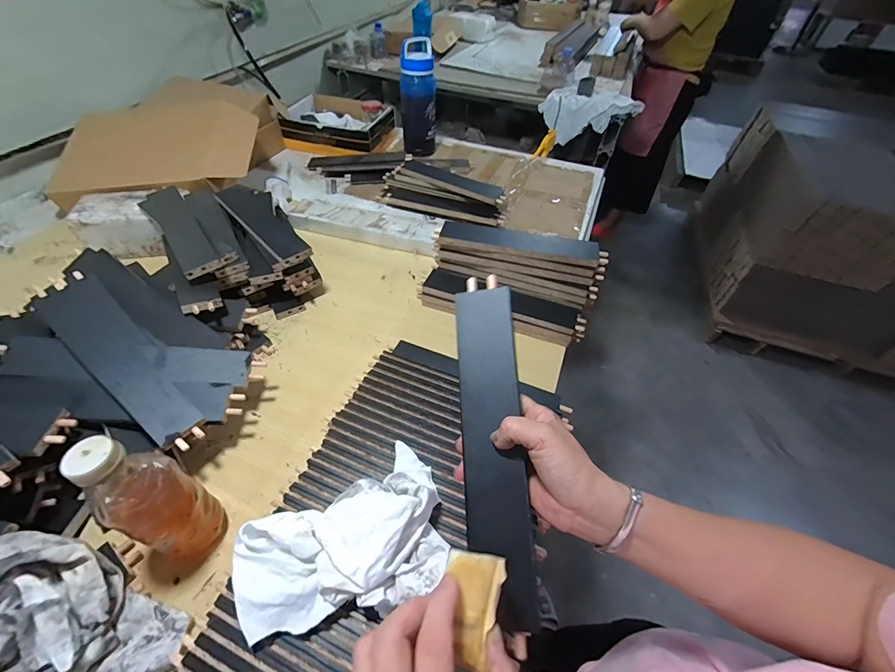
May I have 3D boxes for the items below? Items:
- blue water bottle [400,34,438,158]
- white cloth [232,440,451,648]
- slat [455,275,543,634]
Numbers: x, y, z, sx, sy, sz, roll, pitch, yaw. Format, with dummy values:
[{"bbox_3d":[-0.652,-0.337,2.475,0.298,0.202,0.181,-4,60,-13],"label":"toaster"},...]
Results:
[{"bbox_3d":[-0.085,-0.707,1.130,0.091,0.263,0.082,-16,53,-16],"label":"blue water bottle"},{"bbox_3d":[-0.098,0.218,0.391,0.218,0.056,0.140,-28,57,-24],"label":"white cloth"},{"bbox_3d":[0.041,0.085,0.334,0.053,0.019,0.288,-3,73,-6],"label":"slat"}]

